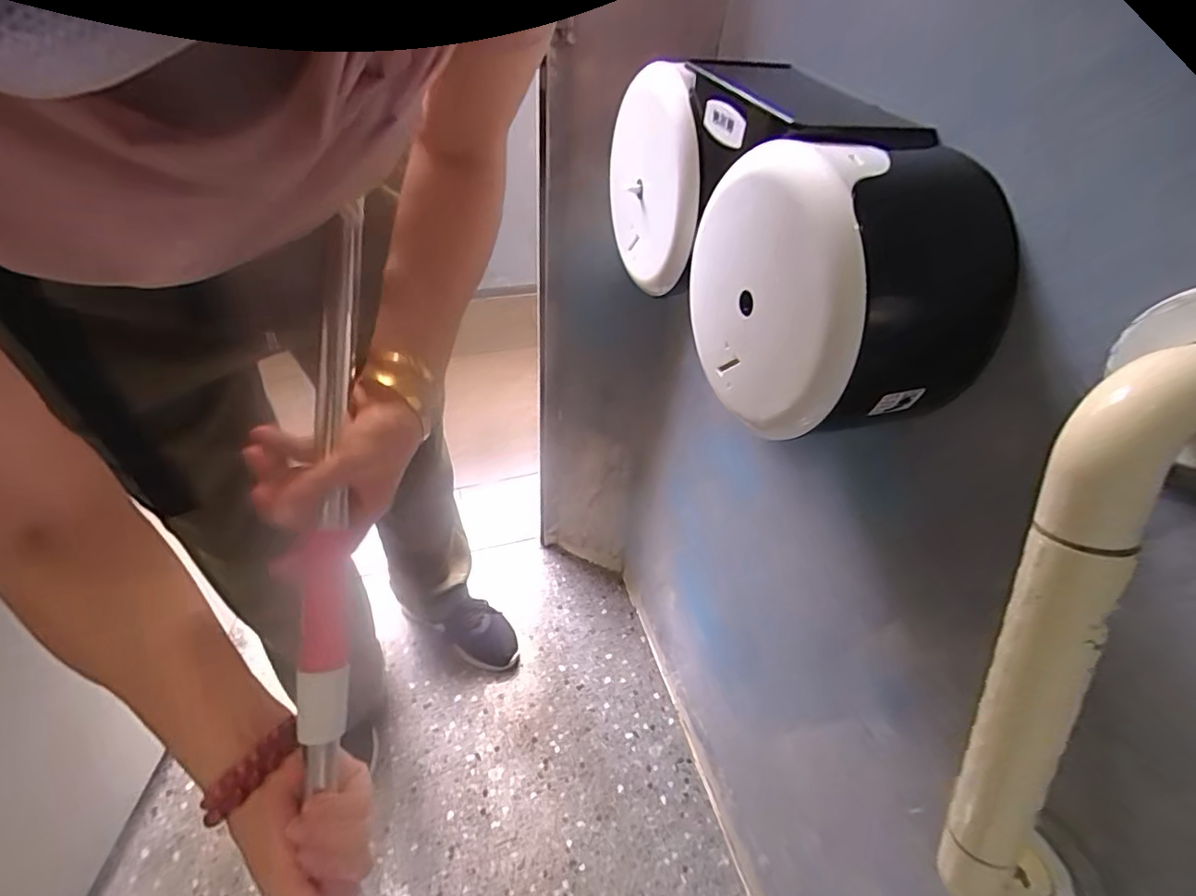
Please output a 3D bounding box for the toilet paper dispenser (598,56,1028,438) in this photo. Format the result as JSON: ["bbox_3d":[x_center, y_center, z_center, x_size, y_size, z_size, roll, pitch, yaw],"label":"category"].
[{"bbox_3d":[0.142,-0.172,0.424,0.151,0.166,0.347,-10,47,-16],"label":"toilet paper dispenser"}]

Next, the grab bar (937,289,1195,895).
[{"bbox_3d":[0.222,0.100,0.264,0.082,0.338,0.070,5,18,0],"label":"grab bar"}]

